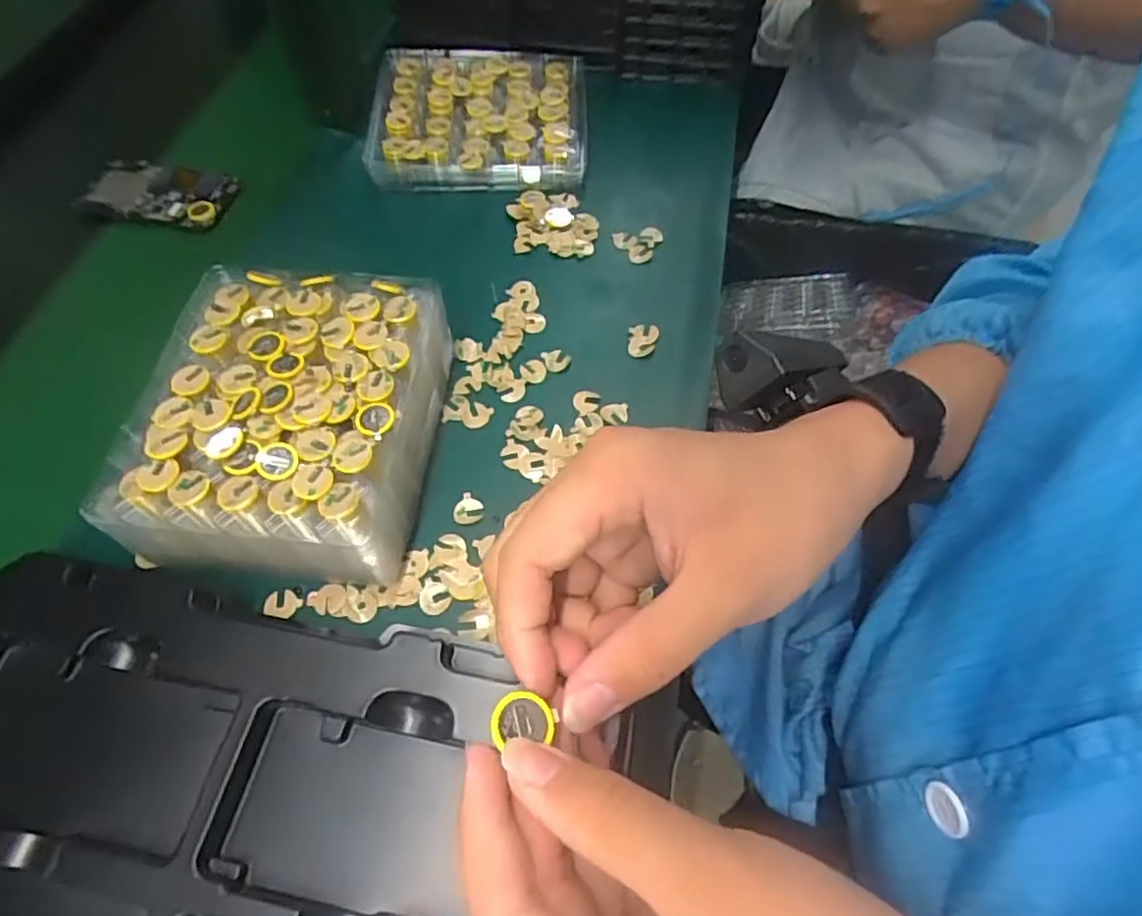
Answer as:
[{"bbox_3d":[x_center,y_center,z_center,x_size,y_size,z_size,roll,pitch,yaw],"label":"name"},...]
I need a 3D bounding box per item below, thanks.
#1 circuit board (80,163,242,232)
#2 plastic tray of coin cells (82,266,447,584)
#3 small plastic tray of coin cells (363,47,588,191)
[{"bbox_3d":[-0.334,-0.218,0.536,0.115,0.019,0.057,9,62,6],"label":"circuit board"},{"bbox_3d":[-0.158,-0.022,0.378,0.157,0.066,0.178,2,59,1],"label":"plastic tray of coin cells"},{"bbox_3d":[-0.074,-0.283,0.549,0.171,0.045,0.151,1,62,1],"label":"small plastic tray of coin cells"}]

